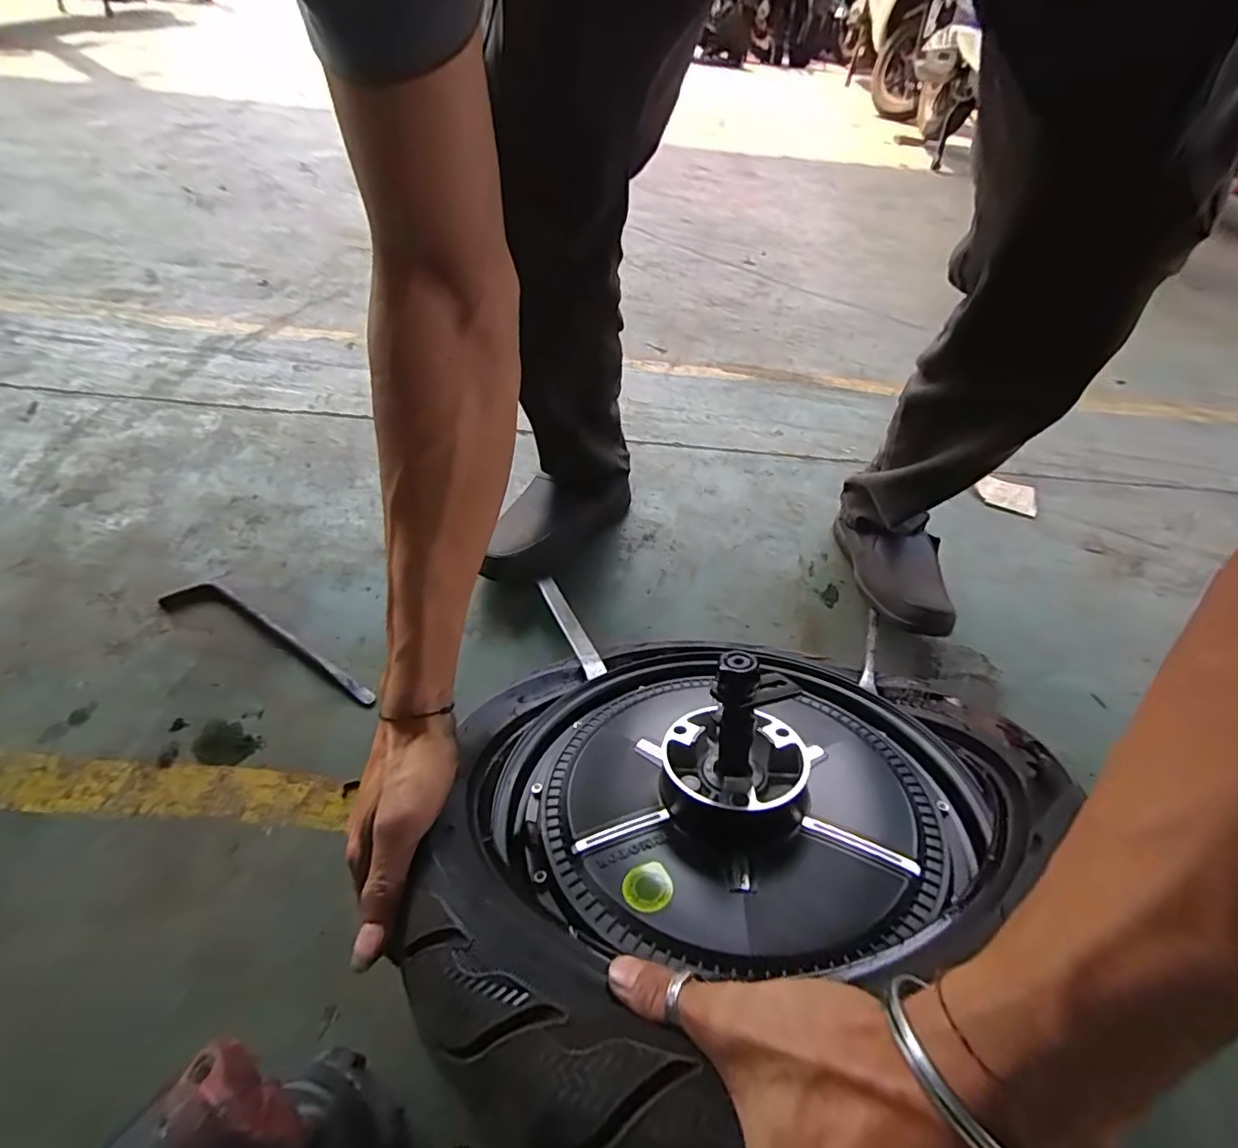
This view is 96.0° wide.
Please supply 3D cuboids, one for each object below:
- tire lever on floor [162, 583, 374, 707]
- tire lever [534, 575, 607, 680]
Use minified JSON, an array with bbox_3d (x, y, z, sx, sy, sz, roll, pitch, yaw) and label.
[{"bbox_3d":[-0.371,0.065,0.594,0.280,0.011,0.043,21,50,13],"label":"tire lever on floor"},{"bbox_3d":[-0.055,0.047,0.579,0.019,0.011,0.182,-15,36,-18],"label":"tire lever"}]

